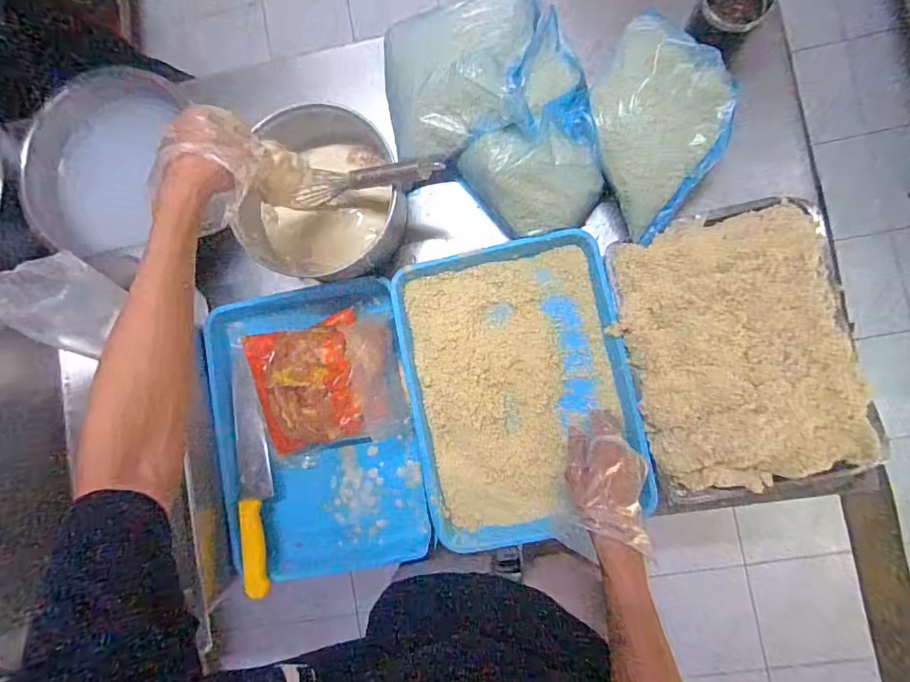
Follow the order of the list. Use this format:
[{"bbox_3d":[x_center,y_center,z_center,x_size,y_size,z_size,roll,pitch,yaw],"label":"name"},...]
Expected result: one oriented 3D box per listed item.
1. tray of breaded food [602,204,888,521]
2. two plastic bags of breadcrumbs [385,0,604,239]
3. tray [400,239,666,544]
[{"bbox_3d":[0.379,0.013,0.646,0.289,0.098,0.376,-14,86,7],"label":"tray of breaded food"},{"bbox_3d":[0.044,-0.328,0.678,0.276,0.098,0.357,-10,87,7],"label":"two plastic bags of breadcrumbs"},{"bbox_3d":[0.092,0.069,0.697,0.300,0.045,0.408,-11,87,7],"label":"tray"}]

